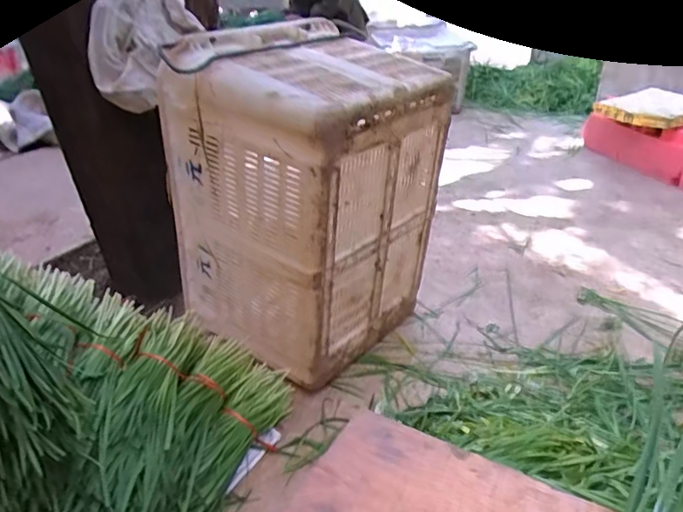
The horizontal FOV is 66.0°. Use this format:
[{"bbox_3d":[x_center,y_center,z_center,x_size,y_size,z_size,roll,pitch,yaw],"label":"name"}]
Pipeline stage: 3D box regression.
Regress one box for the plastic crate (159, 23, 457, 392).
[{"bbox_3d":[-0.065,-0.099,1.072,0.401,0.615,0.387,19,38,33],"label":"plastic crate"}]

